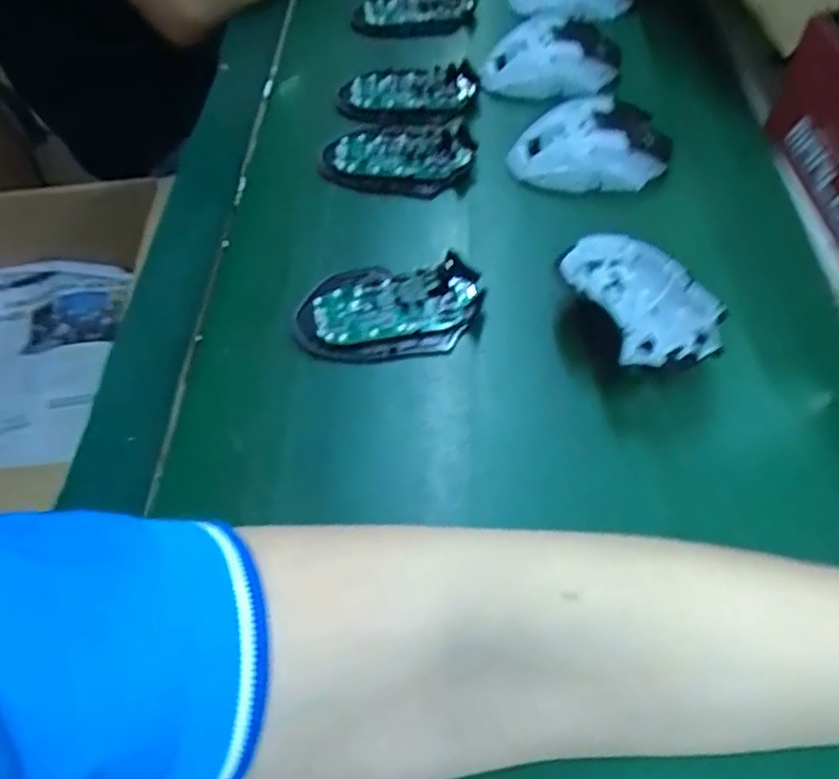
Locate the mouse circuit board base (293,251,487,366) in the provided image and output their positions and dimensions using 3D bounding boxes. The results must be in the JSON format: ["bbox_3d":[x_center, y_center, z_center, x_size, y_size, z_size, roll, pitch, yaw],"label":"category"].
[{"bbox_3d":[-0.019,-0.052,0.417,0.116,0.017,0.070,-6,52,-2],"label":"mouse circuit board base"}]

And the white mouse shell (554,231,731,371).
[{"bbox_3d":[0.126,-0.049,0.395,0.075,0.041,0.115,-15,53,-9],"label":"white mouse shell"}]

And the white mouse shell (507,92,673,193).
[{"bbox_3d":[0.126,-0.177,0.487,0.117,0.039,0.065,-8,52,-3],"label":"white mouse shell"}]

